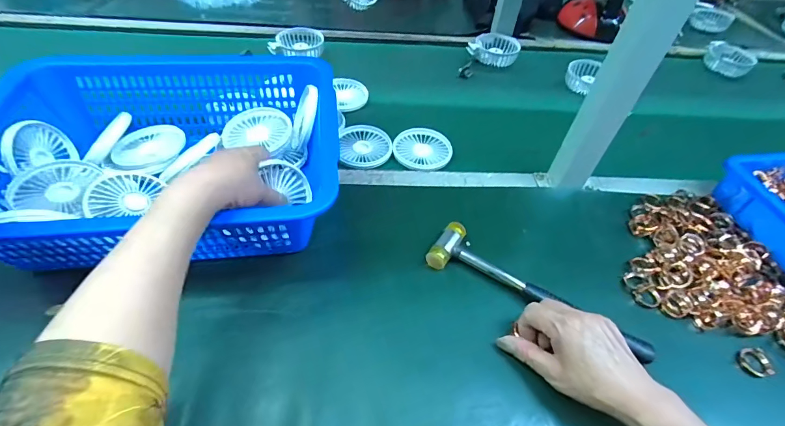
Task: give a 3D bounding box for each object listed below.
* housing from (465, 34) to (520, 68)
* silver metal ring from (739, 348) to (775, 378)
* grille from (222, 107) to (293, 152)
[{"bbox_3d":[0.210,-0.334,0.779,0.095,0.026,0.091,3,47,-3],"label":"housing"},{"bbox_3d":[0.380,0.156,0.403,0.031,0.005,0.028,-5,51,-8],"label":"silver metal ring"},{"bbox_3d":[-0.175,-0.114,0.512,0.089,0.008,0.079,9,50,3],"label":"grille"}]

